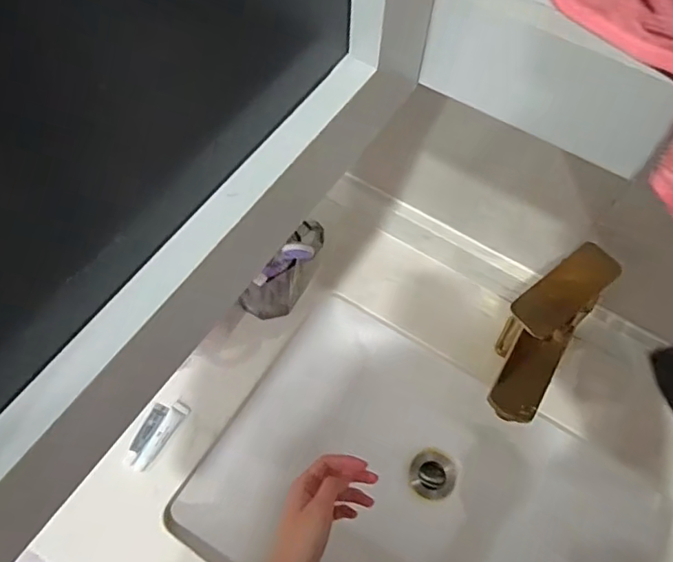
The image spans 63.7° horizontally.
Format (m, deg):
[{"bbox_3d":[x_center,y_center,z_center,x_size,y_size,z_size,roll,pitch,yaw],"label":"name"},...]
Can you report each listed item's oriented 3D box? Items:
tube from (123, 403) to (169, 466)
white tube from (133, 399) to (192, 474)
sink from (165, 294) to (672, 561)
[{"bbox_3d":[-0.194,0.156,0.553,0.018,0.009,0.065,19,63,8],"label":"tube"},{"bbox_3d":[-0.178,0.158,0.552,0.016,0.008,0.077,28,65,13],"label":"white tube"},{"bbox_3d":[0.089,0.254,0.622,0.421,0.169,0.335,31,66,14],"label":"sink"}]

